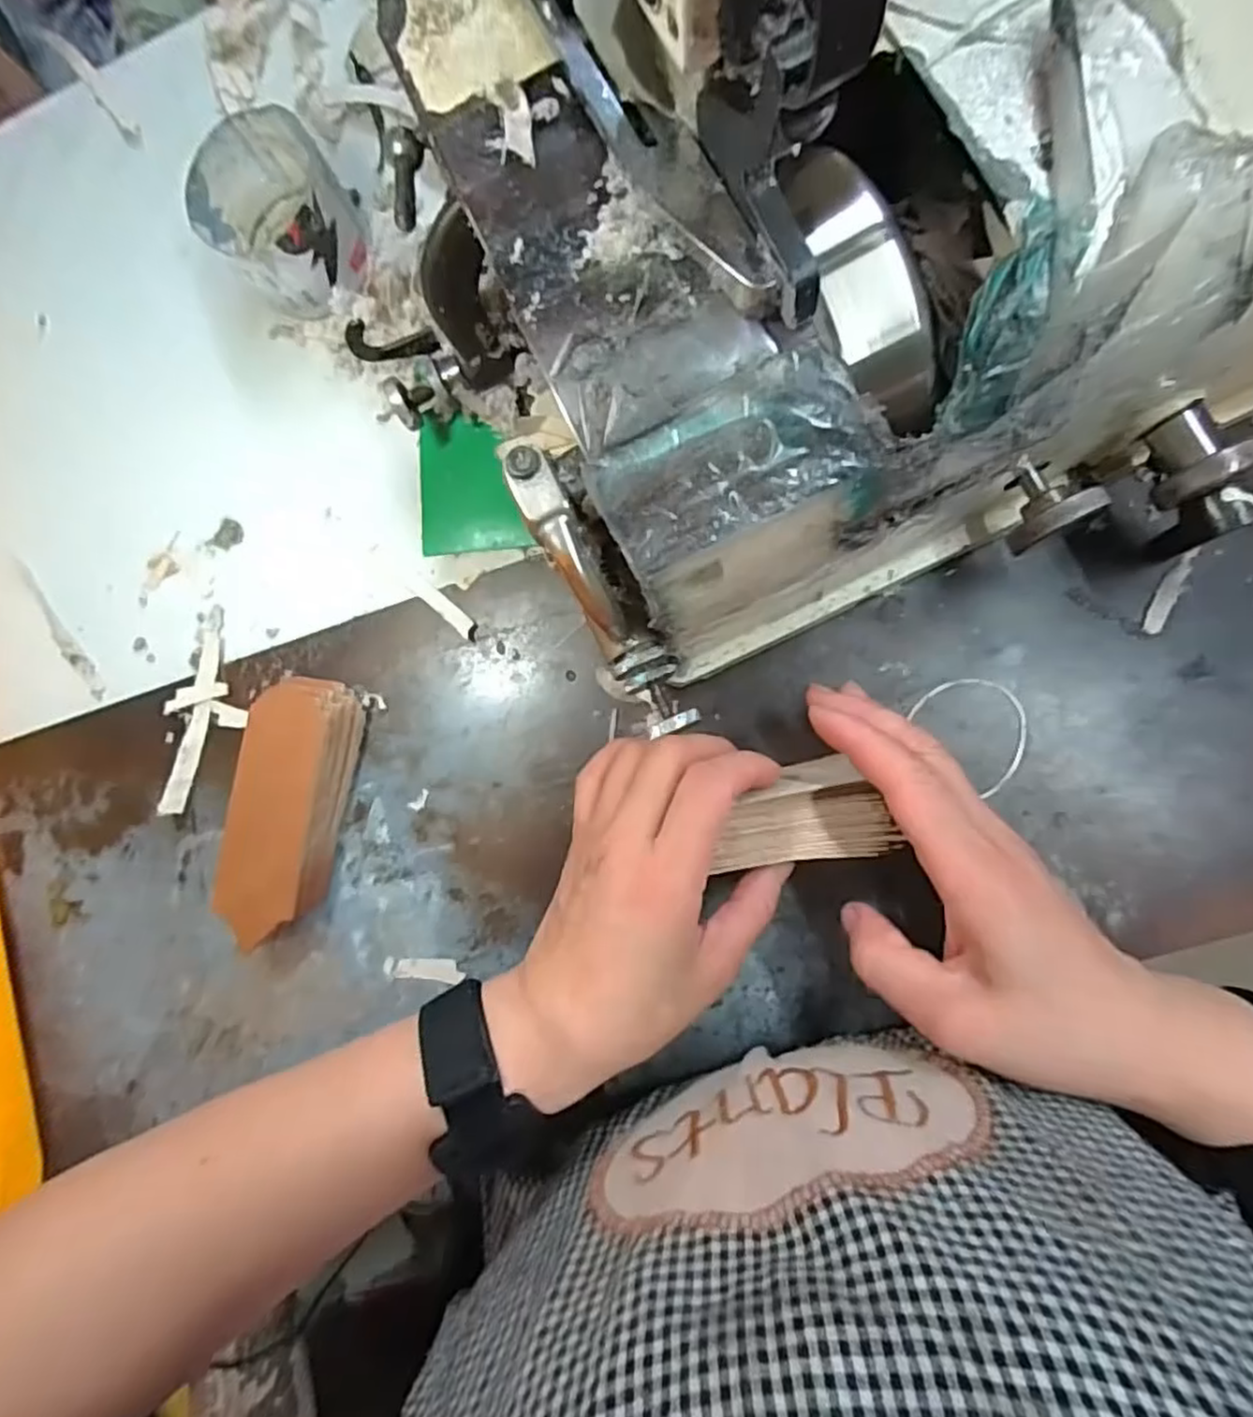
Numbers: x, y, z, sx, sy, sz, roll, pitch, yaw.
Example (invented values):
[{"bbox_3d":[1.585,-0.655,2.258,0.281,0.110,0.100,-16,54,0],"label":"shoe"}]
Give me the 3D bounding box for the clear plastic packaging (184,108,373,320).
[{"bbox_3d":[-0.168,-0.242,0.350,0.079,0.050,0.072,-1,86,8],"label":"clear plastic packaging"}]

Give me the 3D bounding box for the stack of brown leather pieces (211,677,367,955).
[{"bbox_3d":[-0.156,0.045,0.327,0.039,0.035,0.116,10,87,9],"label":"stack of brown leather pieces"}]

